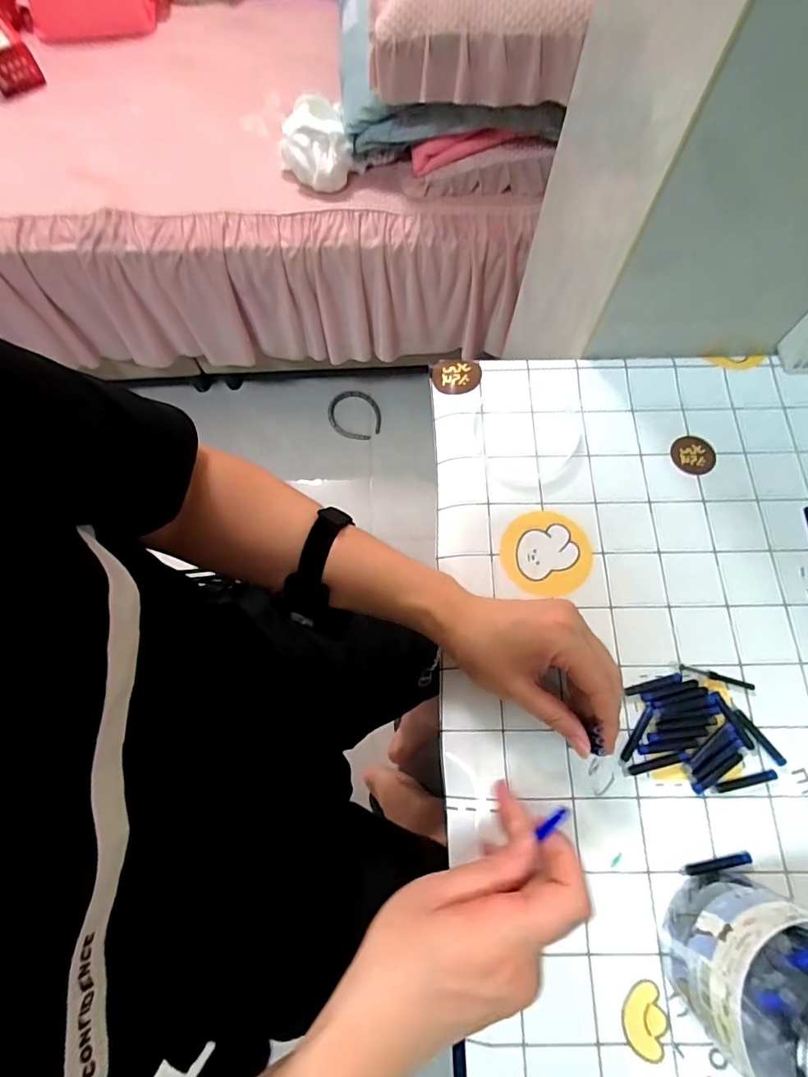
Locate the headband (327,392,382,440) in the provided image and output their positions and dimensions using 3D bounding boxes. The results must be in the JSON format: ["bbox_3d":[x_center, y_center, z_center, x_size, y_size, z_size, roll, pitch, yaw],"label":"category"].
[{"bbox_3d":[-0.130,-0.324,1.294,0.132,0.026,0.145,-13,69,-6],"label":"headband"}]

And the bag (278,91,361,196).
[{"bbox_3d":[-0.154,-0.696,0.866,0.123,0.087,0.145,-17,70,-7],"label":"bag"}]

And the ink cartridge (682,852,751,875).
[{"bbox_3d":[0.224,0.233,0.355,0.050,0.005,0.007,-11,71,-2],"label":"ink cartridge"}]

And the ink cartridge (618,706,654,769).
[{"bbox_3d":[0.179,0.152,0.381,0.007,0.004,0.051,34,75,12],"label":"ink cartridge"}]

